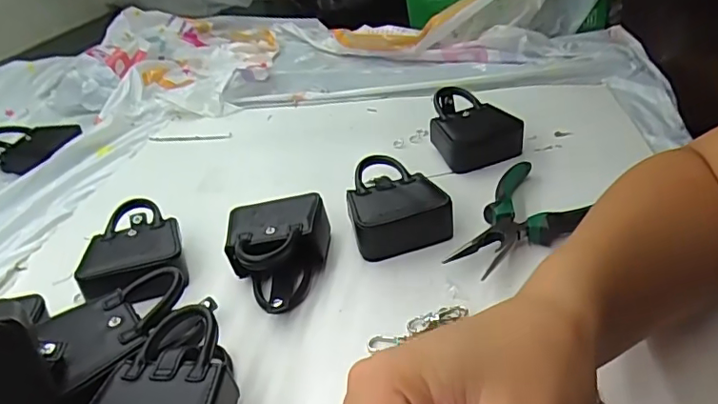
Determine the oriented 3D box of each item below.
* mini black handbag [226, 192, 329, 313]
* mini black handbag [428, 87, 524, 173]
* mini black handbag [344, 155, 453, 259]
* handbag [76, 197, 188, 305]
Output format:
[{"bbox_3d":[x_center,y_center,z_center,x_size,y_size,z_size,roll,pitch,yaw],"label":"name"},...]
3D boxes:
[{"bbox_3d":[-0.060,0.037,0.412,0.075,0.044,0.104,-9,31,-3],"label":"mini black handbag"},{"bbox_3d":[0.109,-0.073,0.545,0.078,0.051,0.094,-14,31,-10],"label":"mini black handbag"},{"bbox_3d":[0.026,0.001,0.455,0.075,0.042,0.097,-12,31,-8],"label":"mini black handbag"},{"bbox_3d":[-0.183,0.040,0.439,0.074,0.037,0.117,-16,32,-15],"label":"handbag"}]

